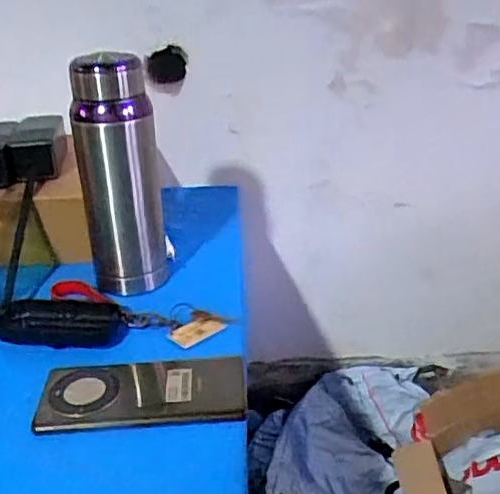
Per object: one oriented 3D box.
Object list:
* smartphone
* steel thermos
[{"bbox_3d":[-0.085,0.115,0.492,0.159,0.015,0.075,-4,27,-5],"label":"smartphone"},{"bbox_3d":[-0.131,-0.072,0.620,0.079,0.232,0.069,-5,27,-8],"label":"steel thermos"}]

